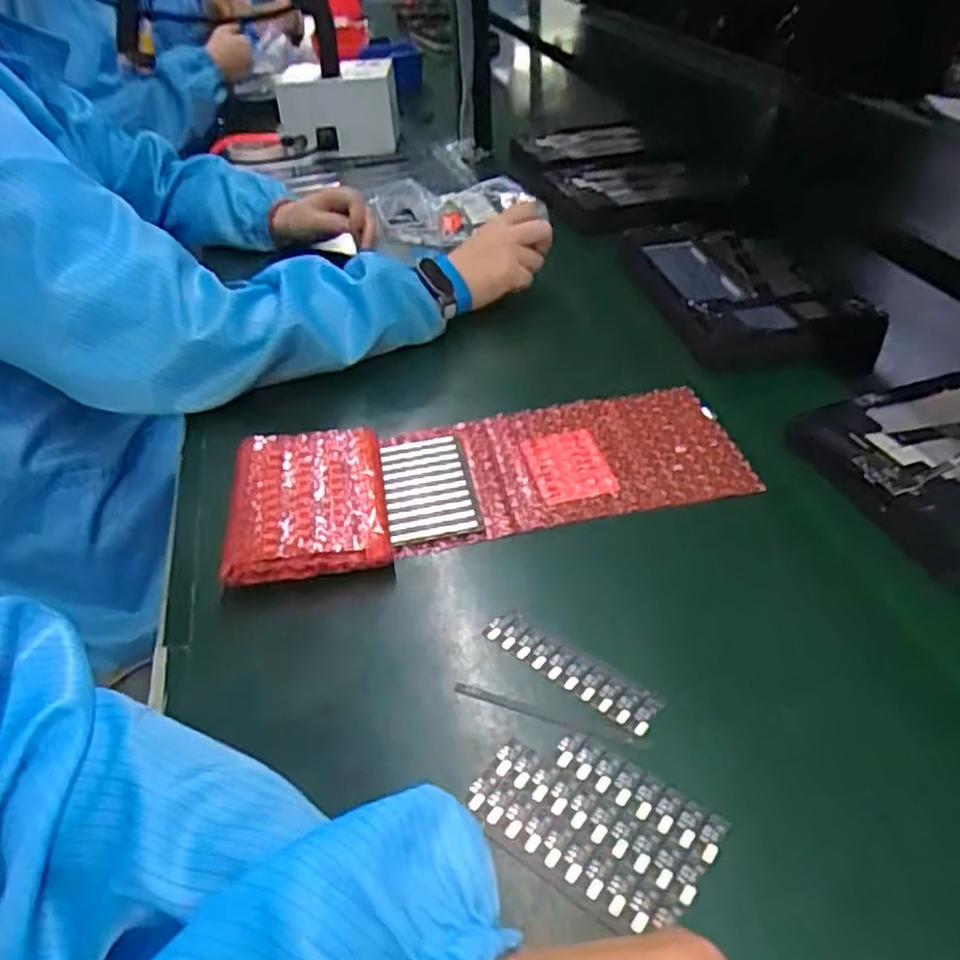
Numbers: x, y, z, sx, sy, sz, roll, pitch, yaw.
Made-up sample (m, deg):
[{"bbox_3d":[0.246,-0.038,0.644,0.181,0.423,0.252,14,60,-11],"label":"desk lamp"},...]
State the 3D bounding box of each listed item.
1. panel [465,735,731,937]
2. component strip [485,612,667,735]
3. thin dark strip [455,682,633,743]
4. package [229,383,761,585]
[{"bbox_3d":[0.047,0.147,0.323,0.098,0.005,0.062,24,46,29],"label":"panel"},{"bbox_3d":[0.046,0.096,0.383,0.097,0.005,0.022,27,48,32],"label":"component strip"},{"bbox_3d":[0.029,0.114,0.365,0.089,0.004,0.007,11,41,21],"label":"thin dark strip"},{"bbox_3d":[0.006,-0.007,0.496,0.330,0.039,0.125,-10,40,-8],"label":"package"}]

